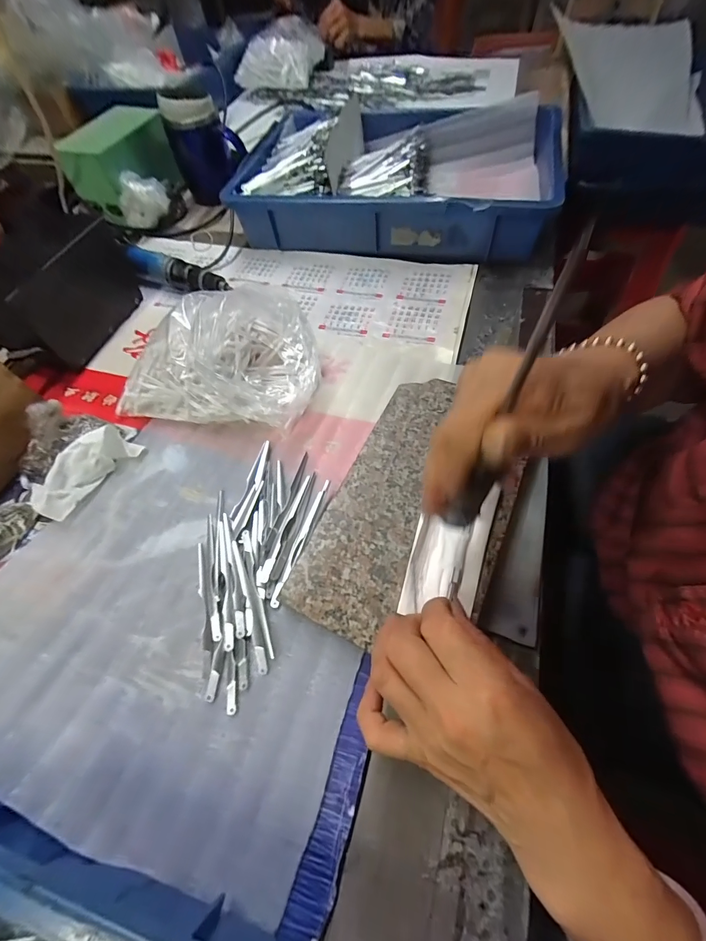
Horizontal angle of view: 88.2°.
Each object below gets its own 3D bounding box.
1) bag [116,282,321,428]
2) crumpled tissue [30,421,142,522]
[{"bbox_3d":[-0.139,-0.128,0.383,0.207,0.078,0.167,0,61,5],"label":"bag"},{"bbox_3d":[-0.257,-0.002,0.345,0.049,0.042,0.098,23,65,16],"label":"crumpled tissue"}]

